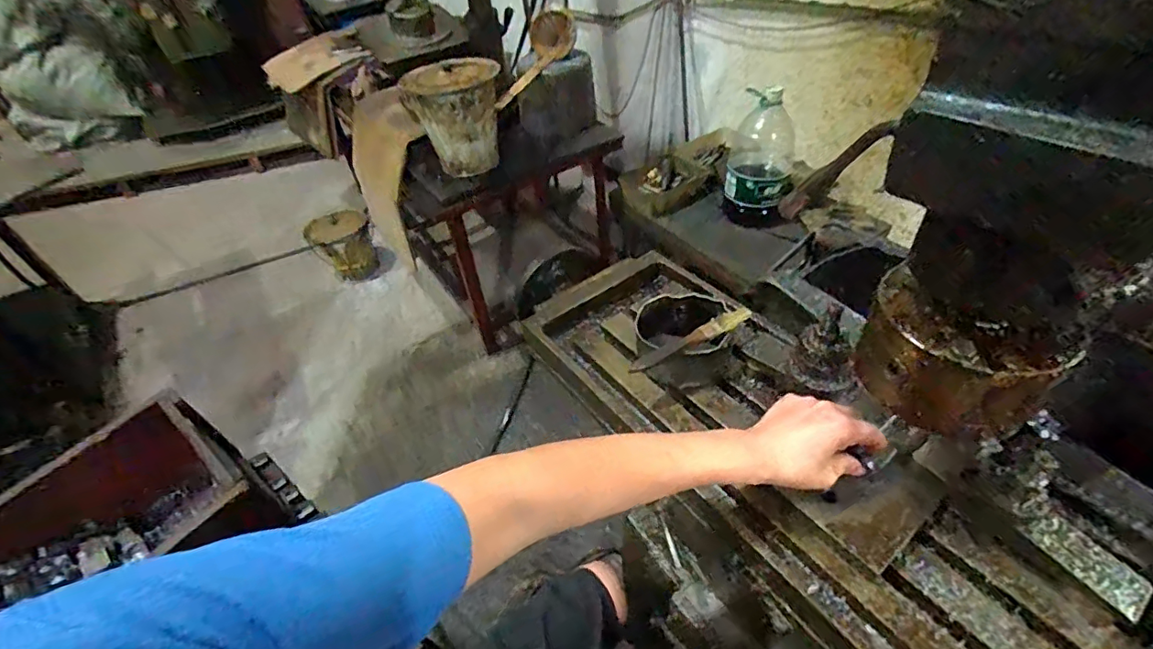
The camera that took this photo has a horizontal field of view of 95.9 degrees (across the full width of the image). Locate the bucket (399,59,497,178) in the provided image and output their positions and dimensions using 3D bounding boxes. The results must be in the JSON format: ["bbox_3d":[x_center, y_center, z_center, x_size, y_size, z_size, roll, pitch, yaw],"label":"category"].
[{"bbox_3d":[-0.308,-0.536,1.387,0.224,0.264,0.212,-4,44,4],"label":"bucket"}]

